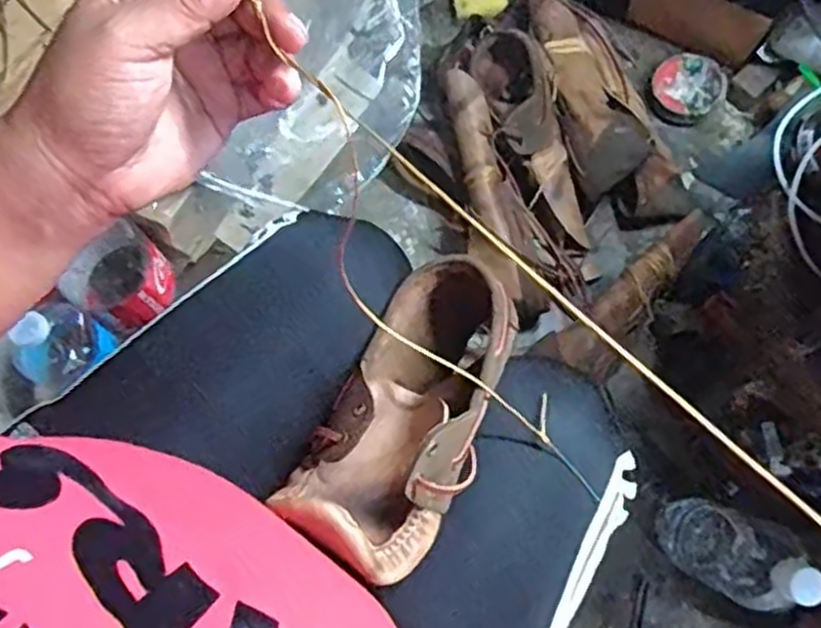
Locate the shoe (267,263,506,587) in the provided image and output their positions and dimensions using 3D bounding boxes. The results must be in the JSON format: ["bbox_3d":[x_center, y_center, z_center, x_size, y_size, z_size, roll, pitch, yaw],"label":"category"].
[{"bbox_3d":[-0.001,0.054,0.457,0.090,0.106,0.196,14,69,34],"label":"shoe"}]

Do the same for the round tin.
[{"bbox_3d":[0.351,-0.287,0.967,0.090,0.029,0.085,-1,74,2],"label":"round tin"}]

